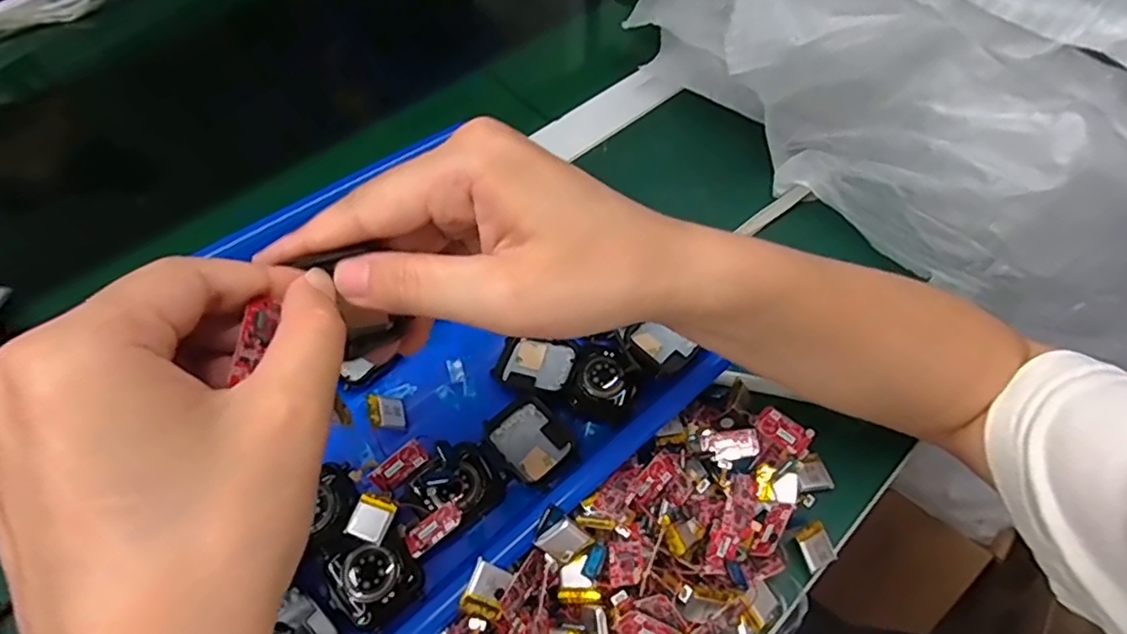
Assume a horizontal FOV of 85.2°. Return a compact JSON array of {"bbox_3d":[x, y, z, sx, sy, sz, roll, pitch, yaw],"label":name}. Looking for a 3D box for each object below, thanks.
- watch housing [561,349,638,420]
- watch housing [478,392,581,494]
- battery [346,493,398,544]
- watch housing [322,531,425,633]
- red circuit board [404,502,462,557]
[{"bbox_3d":[0.022,0.035,0.332,0.034,0.013,0.034,24,59,13],"label":"watch housing"},{"bbox_3d":[-0.018,0.066,0.316,0.041,0.006,0.045,-35,64,-22],"label":"watch housing"},{"bbox_3d":[-0.090,0.095,0.288,0.018,0.007,0.020,16,57,8],"label":"battery"},{"bbox_3d":[-0.087,0.117,0.277,0.036,0.010,0.039,-37,65,-23],"label":"watch housing"},{"bbox_3d":[-0.061,0.098,0.285,0.027,0.004,0.016,-37,41,-6],"label":"red circuit board"}]

